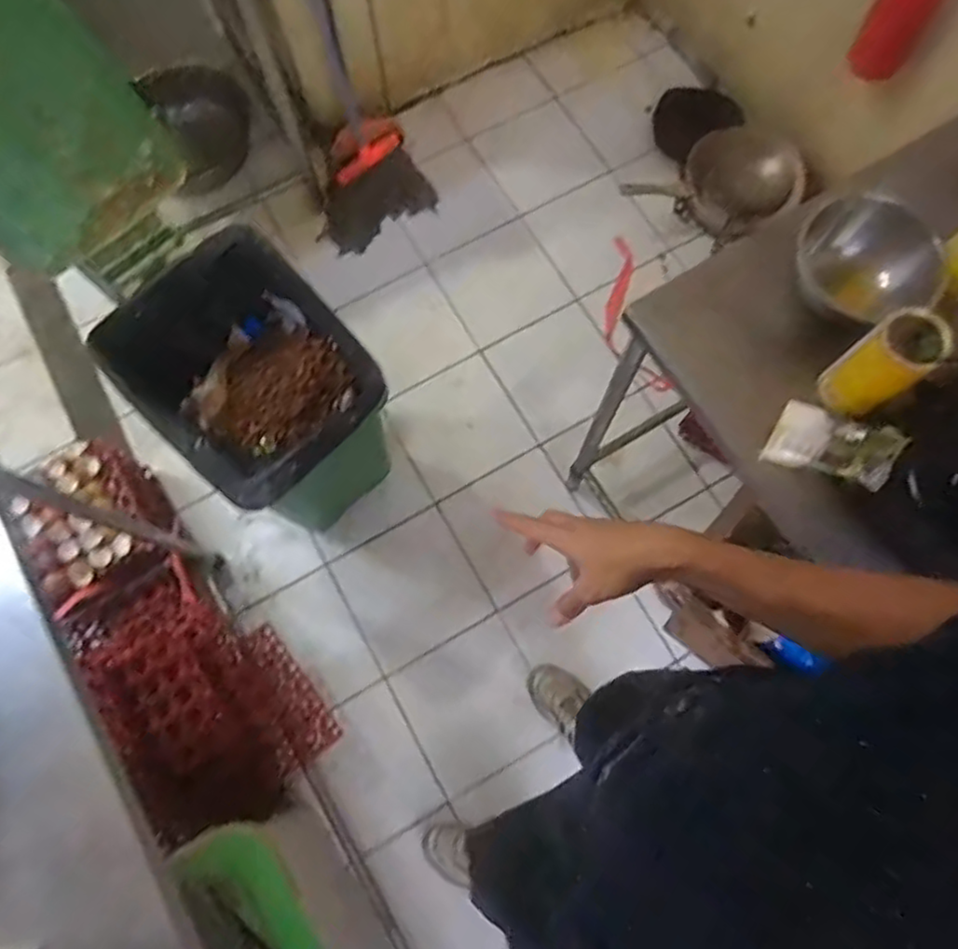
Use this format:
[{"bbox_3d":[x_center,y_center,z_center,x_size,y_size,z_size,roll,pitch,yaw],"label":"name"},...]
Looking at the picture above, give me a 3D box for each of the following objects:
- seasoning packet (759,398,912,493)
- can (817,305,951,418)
[{"bbox_3d":[0.408,-0.034,0.766,0.133,0.026,0.091,27,68,43],"label":"seasoning packet"},{"bbox_3d":[0.459,-0.124,0.759,0.067,0.144,0.070,0,75,1],"label":"can"}]

